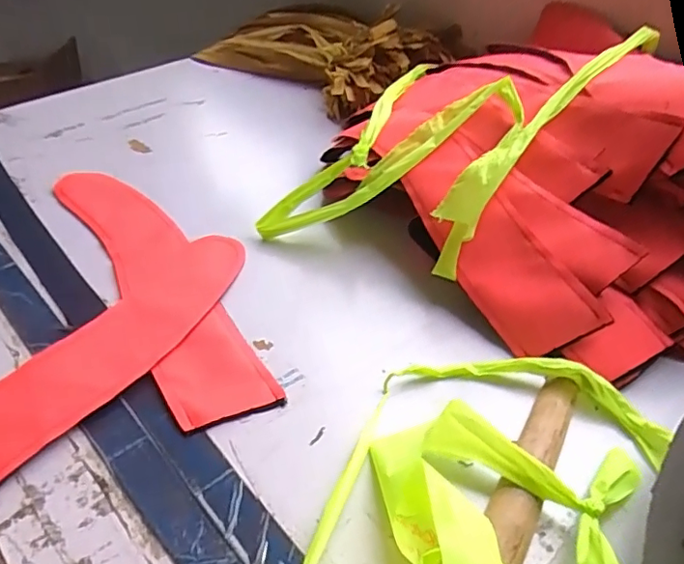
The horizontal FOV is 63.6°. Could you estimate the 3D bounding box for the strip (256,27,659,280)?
[{"bbox_3d":[0.127,-0.184,0.680,0.315,0.089,0.436,19,60,38],"label":"strip"}]

